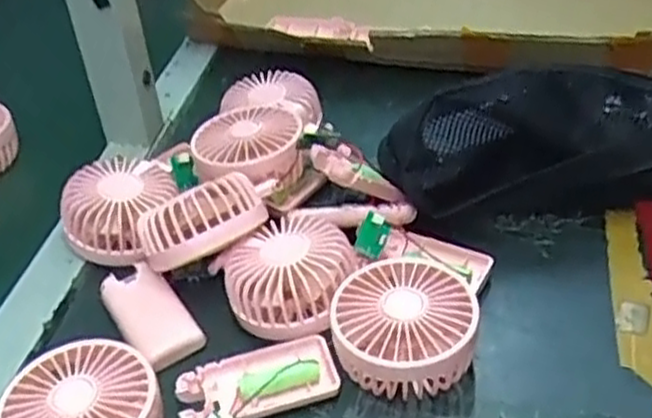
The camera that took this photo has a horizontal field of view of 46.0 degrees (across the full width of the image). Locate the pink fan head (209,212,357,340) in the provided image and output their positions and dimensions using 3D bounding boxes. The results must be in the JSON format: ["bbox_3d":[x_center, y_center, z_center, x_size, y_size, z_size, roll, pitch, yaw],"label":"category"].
[{"bbox_3d":[-0.026,0.045,0.503,0.088,0.037,0.083,-4,39,3],"label":"pink fan head"}]

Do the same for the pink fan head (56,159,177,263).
[{"bbox_3d":[-0.152,-0.001,0.572,0.074,0.042,0.081,-4,39,3],"label":"pink fan head"}]

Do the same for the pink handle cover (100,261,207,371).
[{"bbox_3d":[-0.117,0.067,0.510,0.038,0.013,0.086,-28,44,-25],"label":"pink handle cover"}]

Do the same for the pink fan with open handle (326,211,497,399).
[{"bbox_3d":[0.053,0.056,0.482,0.086,0.047,0.133,7,41,16],"label":"pink fan with open handle"}]

